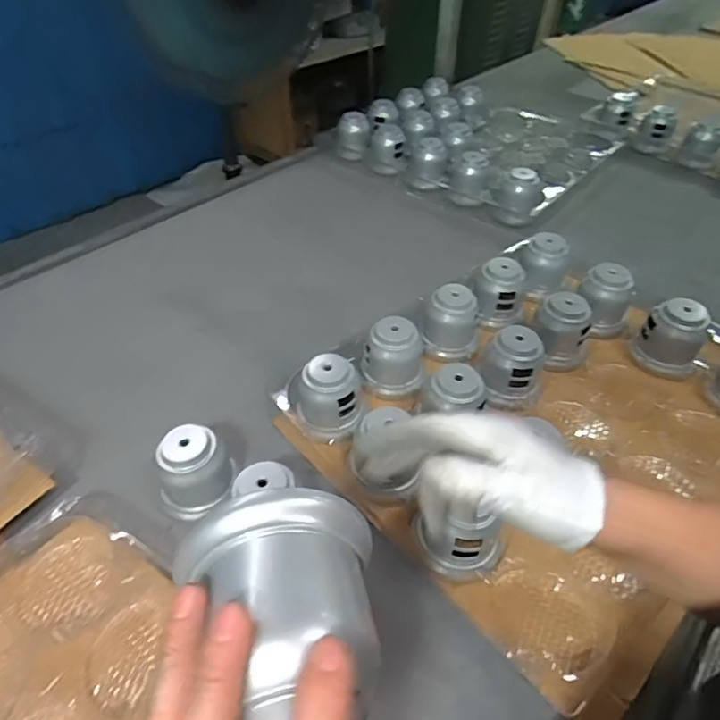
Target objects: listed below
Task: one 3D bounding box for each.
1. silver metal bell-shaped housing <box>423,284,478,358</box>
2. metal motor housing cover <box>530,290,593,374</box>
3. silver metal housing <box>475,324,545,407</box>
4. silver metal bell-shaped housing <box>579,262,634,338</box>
[{"bbox_3d":[0.127,-0.051,0.693,0.080,0.080,0.065,4,44,4],"label":"silver metal bell-shaped housing"},{"bbox_3d":[0.273,-0.040,0.683,0.076,0.080,0.070,26,50,24],"label":"metal motor housing cover"},{"bbox_3d":[0.191,0.011,0.631,0.079,0.082,0.077,16,46,15],"label":"silver metal housing"},{"bbox_3d":[0.352,-0.089,0.729,0.073,0.079,0.065,6,44,5],"label":"silver metal bell-shaped housing"}]

